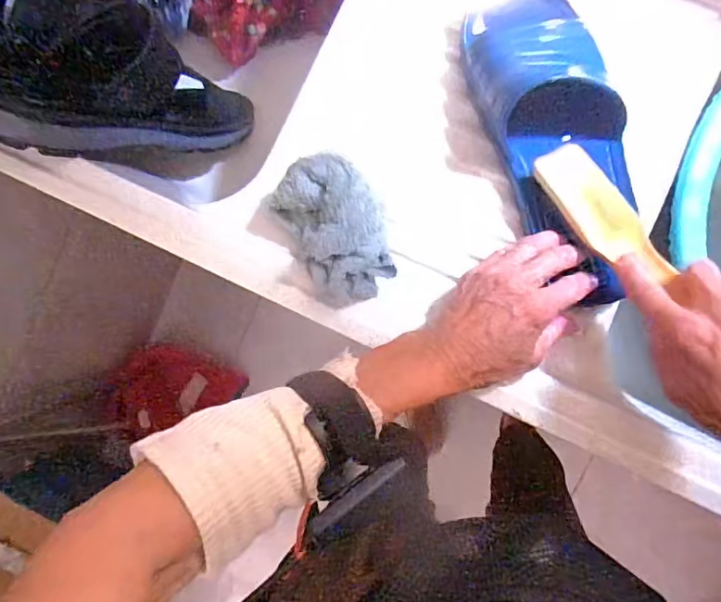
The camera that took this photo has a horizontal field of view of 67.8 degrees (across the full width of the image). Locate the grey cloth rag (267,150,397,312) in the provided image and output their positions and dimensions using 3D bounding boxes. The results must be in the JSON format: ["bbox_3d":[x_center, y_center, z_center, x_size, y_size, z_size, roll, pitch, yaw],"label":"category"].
[{"bbox_3d":[-0.017,-0.054,0.397,0.075,0.031,0.111,-26,87,9],"label":"grey cloth rag"}]

